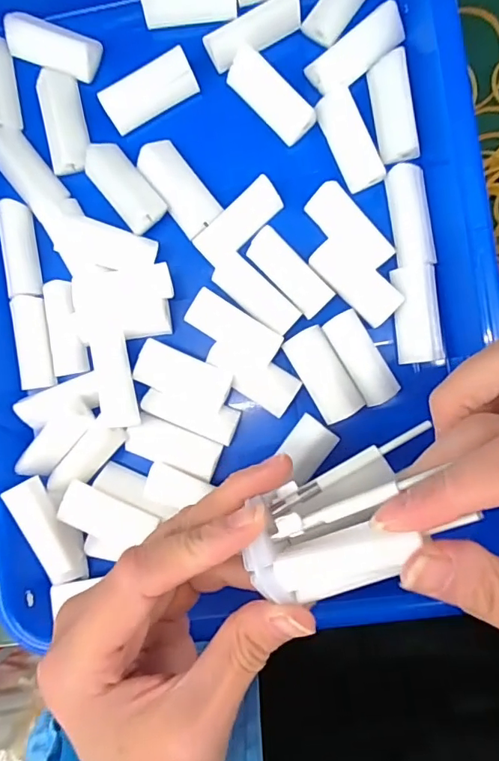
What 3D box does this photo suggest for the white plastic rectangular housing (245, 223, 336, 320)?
[{"bbox_3d":[0.019,-0.052,0.241,0.018,0.005,0.046,-44,87,4],"label":"white plastic rectangular housing"}]

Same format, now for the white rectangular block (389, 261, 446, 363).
[{"bbox_3d":[0.079,-0.031,0.233,0.020,0.010,0.044,-4,90,5],"label":"white rectangular block"}]

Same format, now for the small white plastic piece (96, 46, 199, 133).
[{"bbox_3d":[-0.047,-0.138,0.238,0.045,0.015,0.015,-30,88,4],"label":"small white plastic piece"}]

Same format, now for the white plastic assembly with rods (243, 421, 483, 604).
[{"bbox_3d":[0.034,0.046,0.164,0.067,0.028,0.033,-23,88,5],"label":"white plastic assembly with rods"}]

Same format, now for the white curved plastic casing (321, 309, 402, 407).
[{"bbox_3d":[0.054,-0.011,0.238,0.018,0.004,0.046,-30,88,4],"label":"white curved plastic casing"}]

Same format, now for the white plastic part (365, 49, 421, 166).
[{"bbox_3d":[0.068,-0.127,0.232,0.018,0.011,0.046,-9,89,5],"label":"white plastic part"}]

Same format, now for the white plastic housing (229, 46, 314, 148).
[{"bbox_3d":[0.010,-0.134,0.234,0.044,0.016,0.017,42,93,4],"label":"white plastic housing"}]

